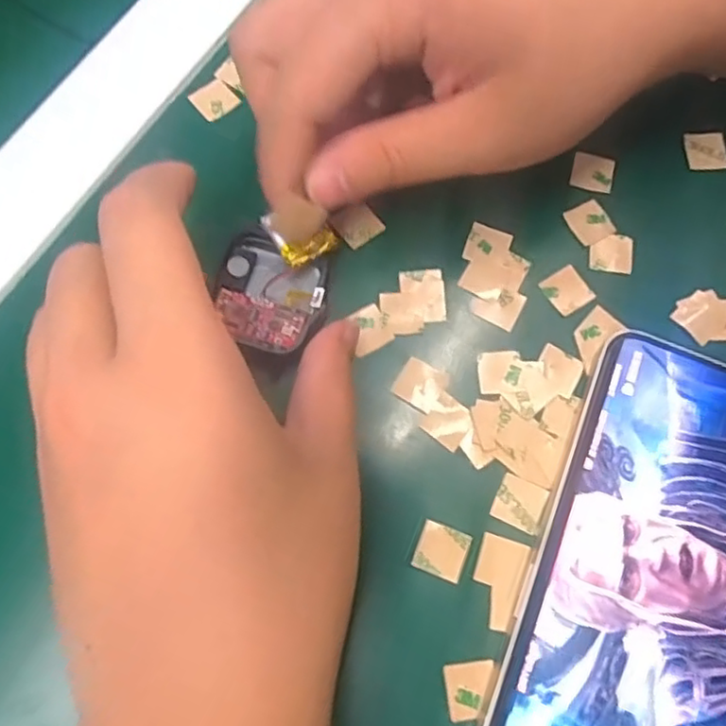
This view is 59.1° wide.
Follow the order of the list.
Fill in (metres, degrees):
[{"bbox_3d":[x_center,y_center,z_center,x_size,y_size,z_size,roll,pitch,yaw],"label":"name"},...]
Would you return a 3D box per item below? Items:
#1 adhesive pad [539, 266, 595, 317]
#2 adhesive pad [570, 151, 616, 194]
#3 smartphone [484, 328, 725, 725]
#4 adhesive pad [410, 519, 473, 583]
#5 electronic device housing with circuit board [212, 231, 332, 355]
[{"bbox_3d":[0.073,-0.026,0.227,0.015,0.004,0.015,-32,76,-11],"label":"adhesive pad"},{"bbox_3d":[0.087,-0.073,0.242,0.015,0.004,0.016,15,72,3],"label":"adhesive pad"},{"bbox_3d":[0.090,0.064,0.197,0.072,0.008,0.143,22,73,5],"label":"smartphone"},{"bbox_3d":[0.025,0.059,0.200,0.015,0.004,0.015,22,73,5],"label":"adhesive pad"},{"bbox_3d":[-0.032,-0.024,0.218,0.036,0.009,0.038,21,73,5],"label":"electronic device housing with circuit board"}]

